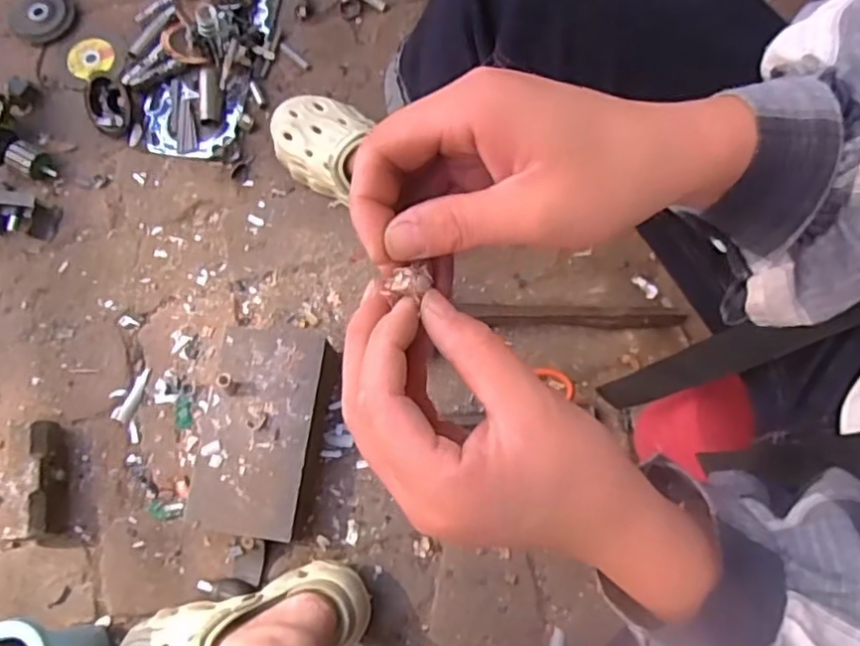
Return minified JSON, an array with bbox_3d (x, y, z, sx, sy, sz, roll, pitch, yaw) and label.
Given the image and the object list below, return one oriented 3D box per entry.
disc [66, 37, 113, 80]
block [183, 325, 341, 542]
[{"bbox_3d":[-0.459,-0.358,0.901,0.058,0.010,0.063,1,77,-5],"label":"disc"},{"bbox_3d":[-0.186,0.117,0.754,0.123,0.059,0.229,9,77,3],"label":"block"}]

